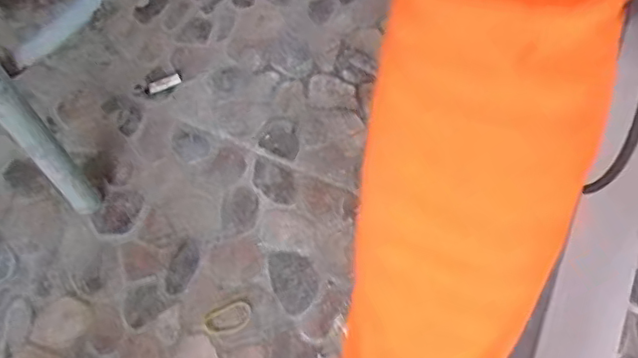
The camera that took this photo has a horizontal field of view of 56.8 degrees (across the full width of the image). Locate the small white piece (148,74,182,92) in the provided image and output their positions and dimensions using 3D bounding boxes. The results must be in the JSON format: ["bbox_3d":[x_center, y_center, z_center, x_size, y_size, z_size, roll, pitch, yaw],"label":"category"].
[{"bbox_3d":[-0.146,-0.091,0.559,0.031,0.004,0.010,-22,65,-9],"label":"small white piece"}]

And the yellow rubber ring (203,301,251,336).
[{"bbox_3d":[-0.071,0.108,0.459,0.039,0.004,0.022,-19,64,-8],"label":"yellow rubber ring"}]

